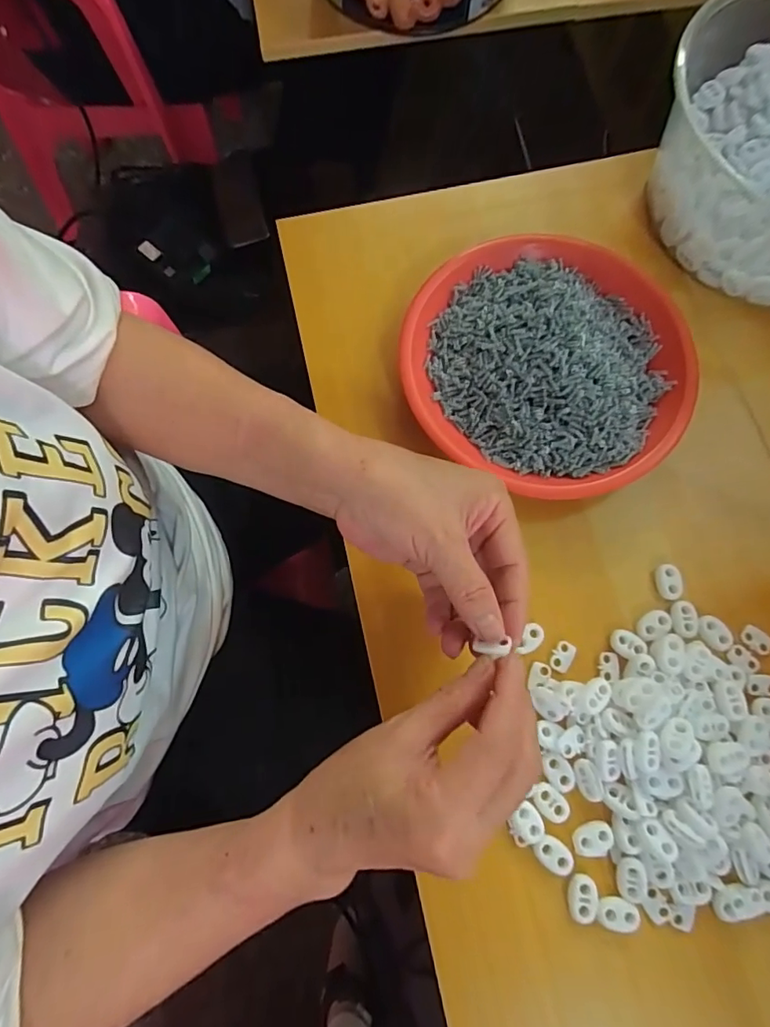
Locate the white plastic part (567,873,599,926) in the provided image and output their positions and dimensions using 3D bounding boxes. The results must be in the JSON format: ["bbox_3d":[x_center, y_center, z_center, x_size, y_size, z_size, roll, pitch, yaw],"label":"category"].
[{"bbox_3d":[0.108,0.209,0.277,0.016,0.005,0.022,13,75,4],"label":"white plastic part"}]

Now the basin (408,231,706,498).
[{"bbox_3d":[0.116,-0.112,0.353,0.193,0.042,0.199,35,78,9],"label":"basin"}]

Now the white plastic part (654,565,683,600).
[{"bbox_3d":[0.180,0.044,0.325,0.015,0.005,0.022,-1,75,0],"label":"white plastic part"}]

